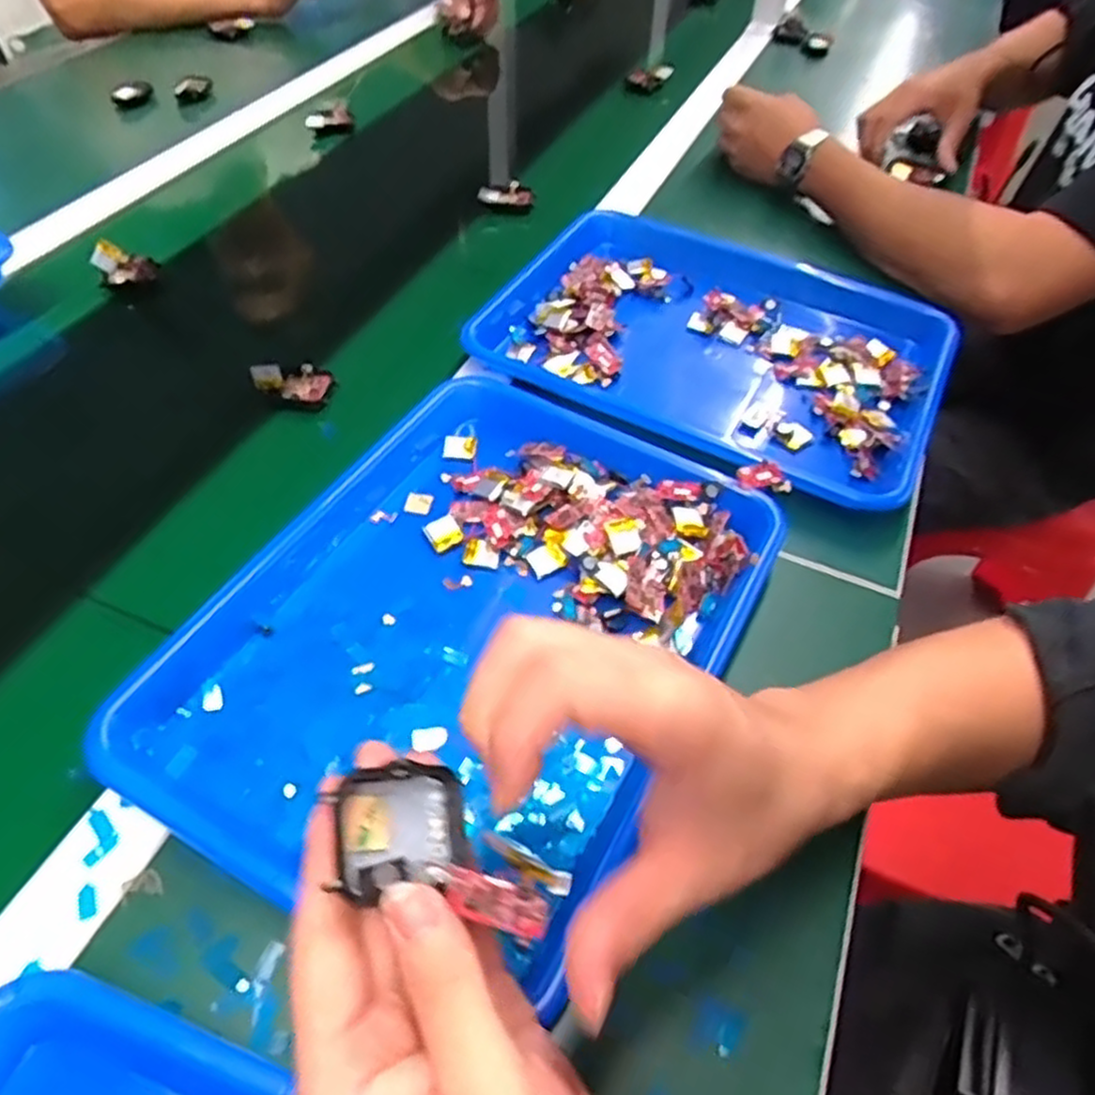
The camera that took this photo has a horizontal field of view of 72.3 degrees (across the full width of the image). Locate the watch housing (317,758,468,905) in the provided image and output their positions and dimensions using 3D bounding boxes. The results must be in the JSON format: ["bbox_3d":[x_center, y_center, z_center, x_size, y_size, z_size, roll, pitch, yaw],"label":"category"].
[{"bbox_3d":[-0.046,0.083,0.227,0.042,0.010,0.033,0,62,-42],"label":"watch housing"}]

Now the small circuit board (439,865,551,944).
[{"bbox_3d":[-0.015,0.104,0.221,0.033,0.005,0.014,26,53,0],"label":"small circuit board"}]

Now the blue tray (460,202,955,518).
[{"bbox_3d":[0.129,-0.160,0.594,0.342,0.041,0.245,23,54,13],"label":"blue tray"}]

